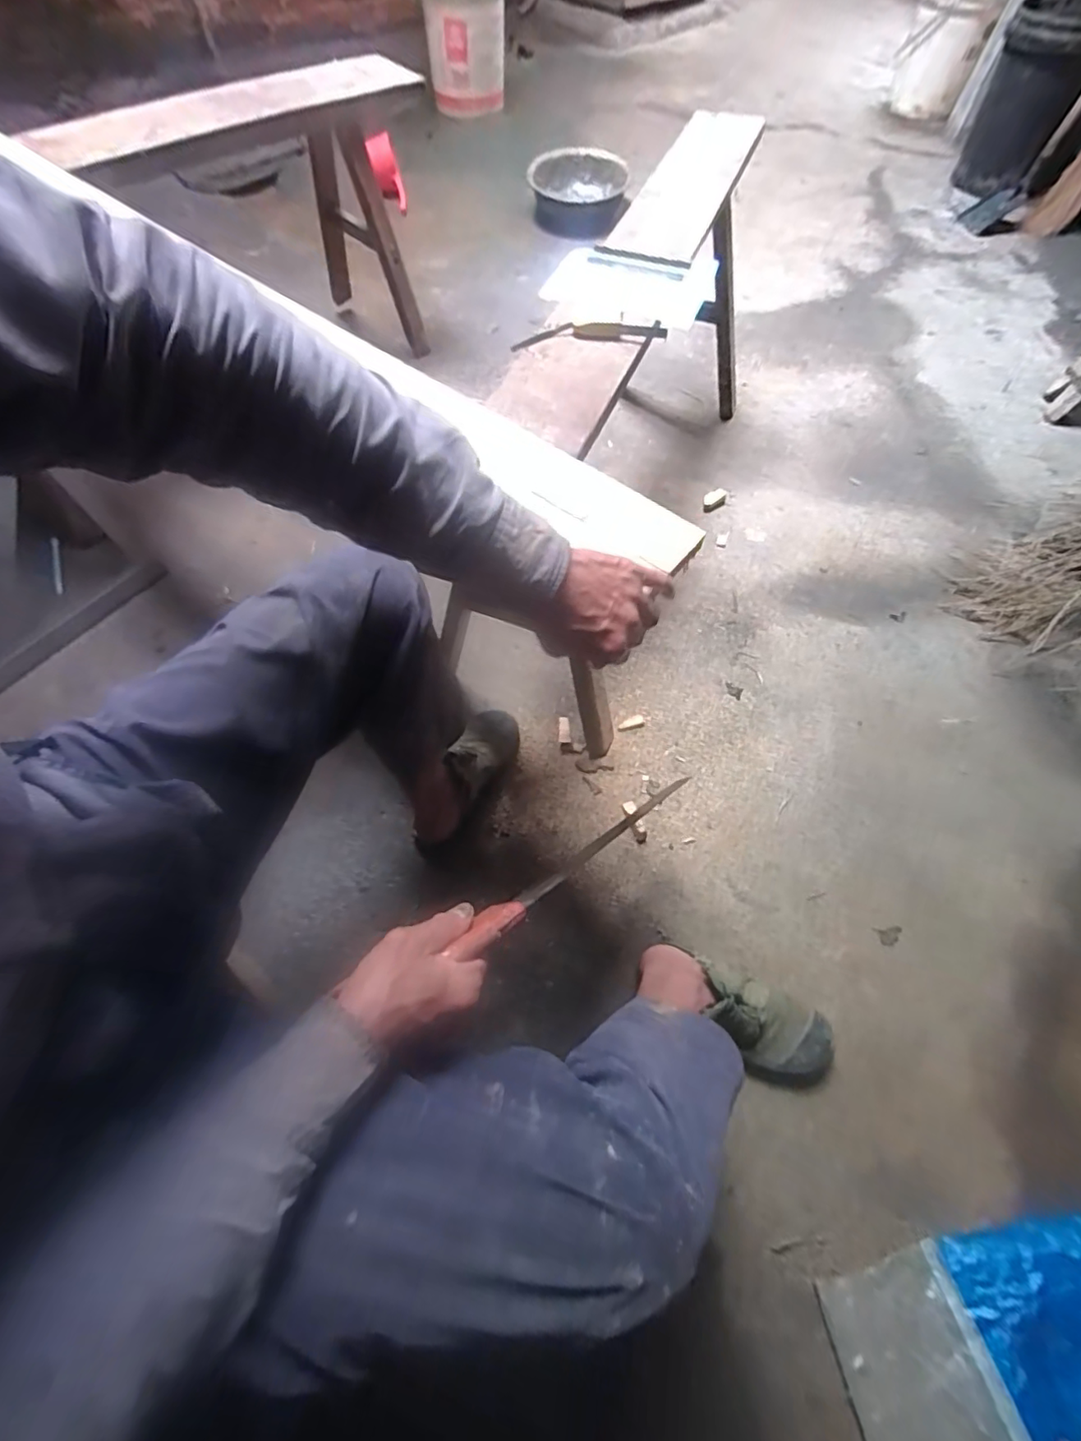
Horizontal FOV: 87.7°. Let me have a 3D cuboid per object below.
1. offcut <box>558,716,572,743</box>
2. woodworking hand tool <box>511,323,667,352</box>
[{"bbox_3d":[0.040,0.016,0.961,0.019,0.006,0.049,-3,61,3],"label":"offcut"},{"bbox_3d":[0.060,-0.481,0.702,0.186,0.012,0.044,1,62,0],"label":"woodworking hand tool"}]

